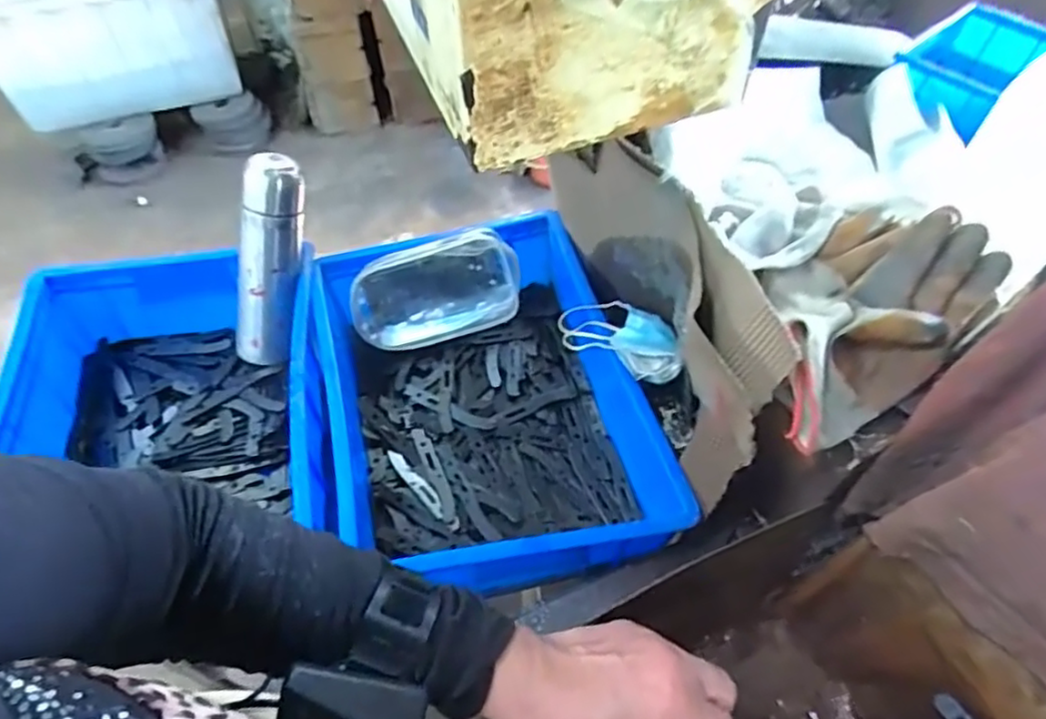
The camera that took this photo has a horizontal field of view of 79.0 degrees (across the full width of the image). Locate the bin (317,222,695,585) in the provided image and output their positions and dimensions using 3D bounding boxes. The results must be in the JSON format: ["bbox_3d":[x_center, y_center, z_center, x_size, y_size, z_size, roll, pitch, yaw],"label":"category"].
[{"bbox_3d":[-0.042,0.038,0.673,0.292,0.118,0.392,-9,55,-9],"label":"bin"}]

